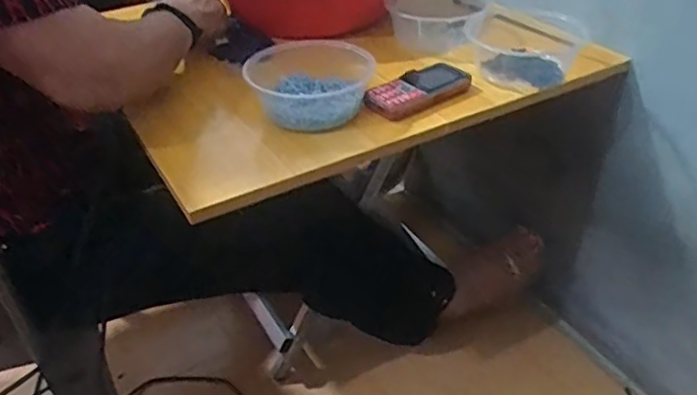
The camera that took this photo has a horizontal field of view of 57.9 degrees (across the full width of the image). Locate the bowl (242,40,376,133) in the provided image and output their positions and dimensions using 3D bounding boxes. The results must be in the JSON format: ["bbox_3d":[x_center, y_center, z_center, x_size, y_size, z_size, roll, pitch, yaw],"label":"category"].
[{"bbox_3d":[-0.046,-0.137,0.718,0.139,0.056,0.161,-10,37,-10],"label":"bowl"}]

